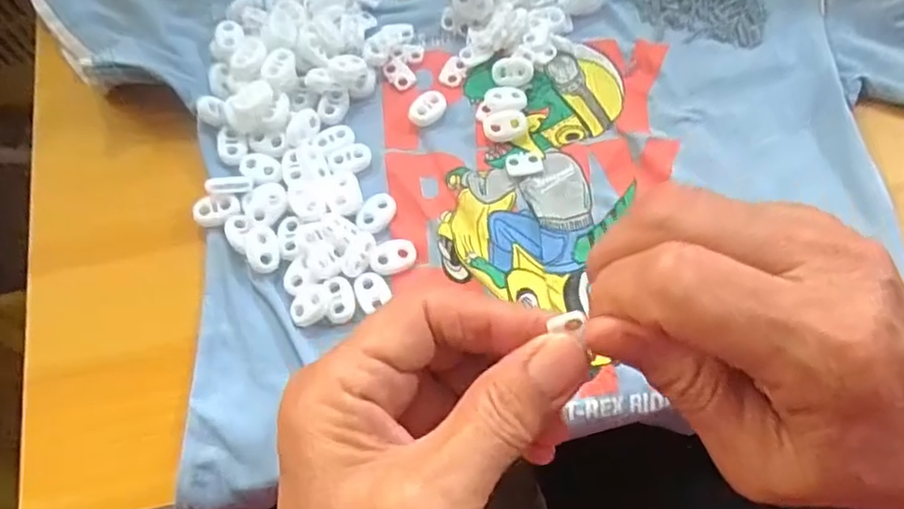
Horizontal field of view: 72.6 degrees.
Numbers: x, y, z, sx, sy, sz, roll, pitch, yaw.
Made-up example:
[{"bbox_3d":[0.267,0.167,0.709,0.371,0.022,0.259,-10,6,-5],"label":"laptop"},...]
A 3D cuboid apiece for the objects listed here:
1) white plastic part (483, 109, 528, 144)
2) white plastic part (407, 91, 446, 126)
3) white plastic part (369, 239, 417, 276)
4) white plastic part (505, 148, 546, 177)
[{"bbox_3d":[0.028,-0.067,0.322,0.022,0.007,0.015,-10,69,-3],"label":"white plastic part"},{"bbox_3d":[-0.012,-0.078,0.327,0.015,0.006,0.024,37,74,14],"label":"white plastic part"},{"bbox_3d":[-0.028,0.000,0.295,0.022,0.004,0.017,-11,69,-3],"label":"white plastic part"},{"bbox_3d":[0.038,-0.048,0.316,0.021,0.004,0.015,-7,69,-2],"label":"white plastic part"}]

